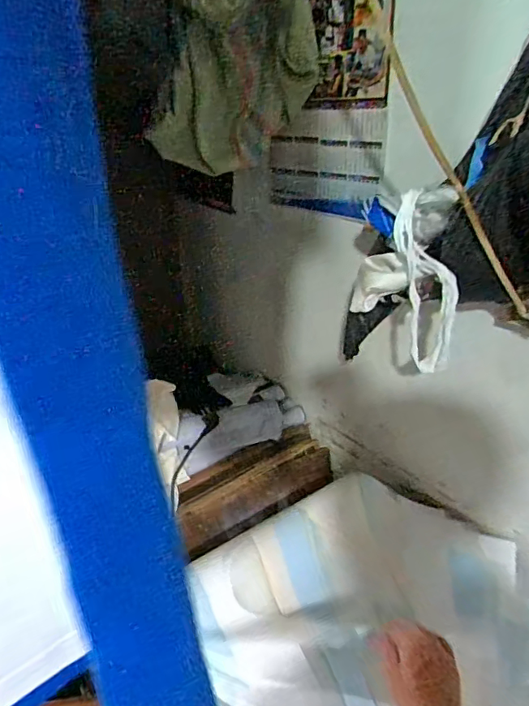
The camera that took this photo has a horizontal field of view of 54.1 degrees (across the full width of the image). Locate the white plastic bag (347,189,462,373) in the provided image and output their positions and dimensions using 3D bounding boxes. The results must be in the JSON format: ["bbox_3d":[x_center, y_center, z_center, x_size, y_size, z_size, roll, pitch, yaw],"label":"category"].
[{"bbox_3d":[0.207,-0.106,0.765,0.148,0.237,0.106,5,27,10],"label":"white plastic bag"}]

